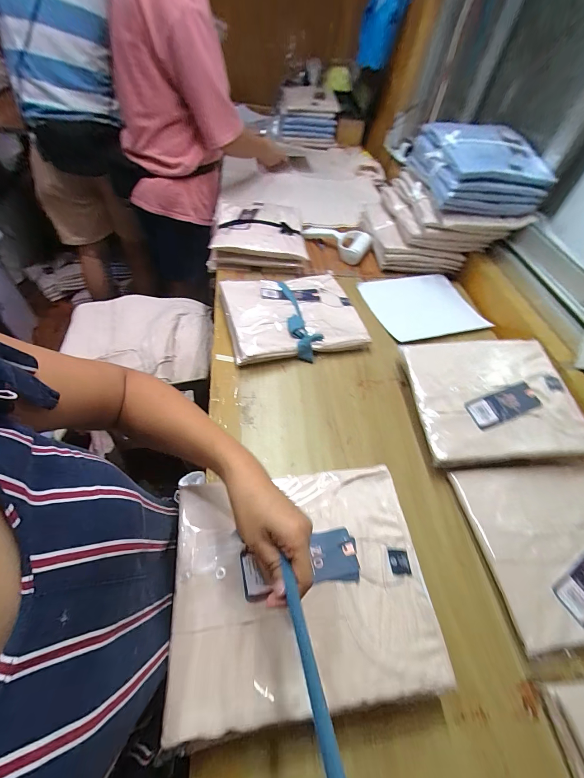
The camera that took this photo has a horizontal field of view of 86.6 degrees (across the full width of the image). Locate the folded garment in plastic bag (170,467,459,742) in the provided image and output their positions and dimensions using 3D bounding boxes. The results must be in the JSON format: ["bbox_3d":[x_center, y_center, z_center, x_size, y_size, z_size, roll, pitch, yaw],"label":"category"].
[{"bbox_3d":[0.013,0.188,0.320,0.252,0.021,0.205,-3,53,-8],"label":"folded garment in plastic bag"}]

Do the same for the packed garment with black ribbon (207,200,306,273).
[{"bbox_3d":[-0.084,-0.373,0.752,0.213,0.061,0.204,-1,53,-7],"label":"packed garment with black ribbon"}]

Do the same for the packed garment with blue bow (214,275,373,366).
[{"bbox_3d":[0.002,-0.150,0.617,0.258,0.051,0.217,-10,54,-13],"label":"packed garment with blue bow"}]

